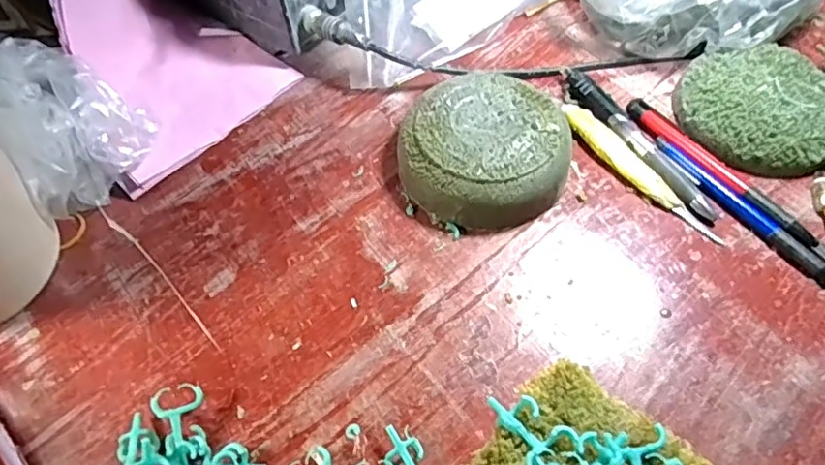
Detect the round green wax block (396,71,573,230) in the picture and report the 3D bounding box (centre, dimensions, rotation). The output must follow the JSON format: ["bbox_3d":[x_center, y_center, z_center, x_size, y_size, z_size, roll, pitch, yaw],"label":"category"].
[{"bbox_3d":[0.046,-0.050,0.378,0.098,0.037,0.095,-1,57,1],"label":"round green wax block"}]

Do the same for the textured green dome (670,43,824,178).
[{"bbox_3d":[0.233,-0.085,0.402,0.099,0.022,0.102,-31,61,-18],"label":"textured green dome"}]

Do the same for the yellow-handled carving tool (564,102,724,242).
[{"bbox_3d":[0.142,-0.041,0.385,0.017,0.011,0.129,-31,61,-18],"label":"yellow-handled carving tool"}]

